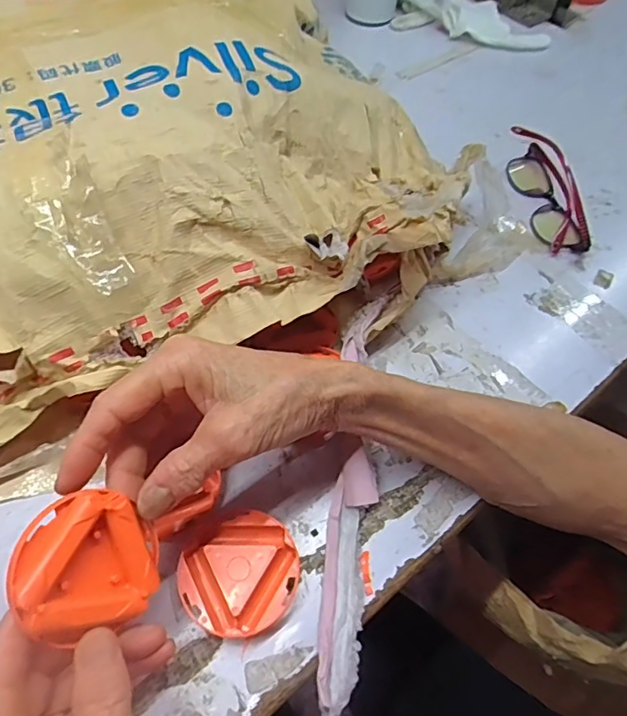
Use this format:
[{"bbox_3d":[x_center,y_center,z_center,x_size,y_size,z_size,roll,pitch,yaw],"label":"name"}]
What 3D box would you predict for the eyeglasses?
[{"bbox_3d":[0.208,-0.155,0.457,0.034,0.047,0.131,-4,56,-5],"label":"eyeglasses"}]

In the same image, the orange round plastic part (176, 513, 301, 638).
[{"bbox_3d":[-0.040,0.119,0.284,0.062,0.016,0.058,1,56,-1],"label":"orange round plastic part"}]

